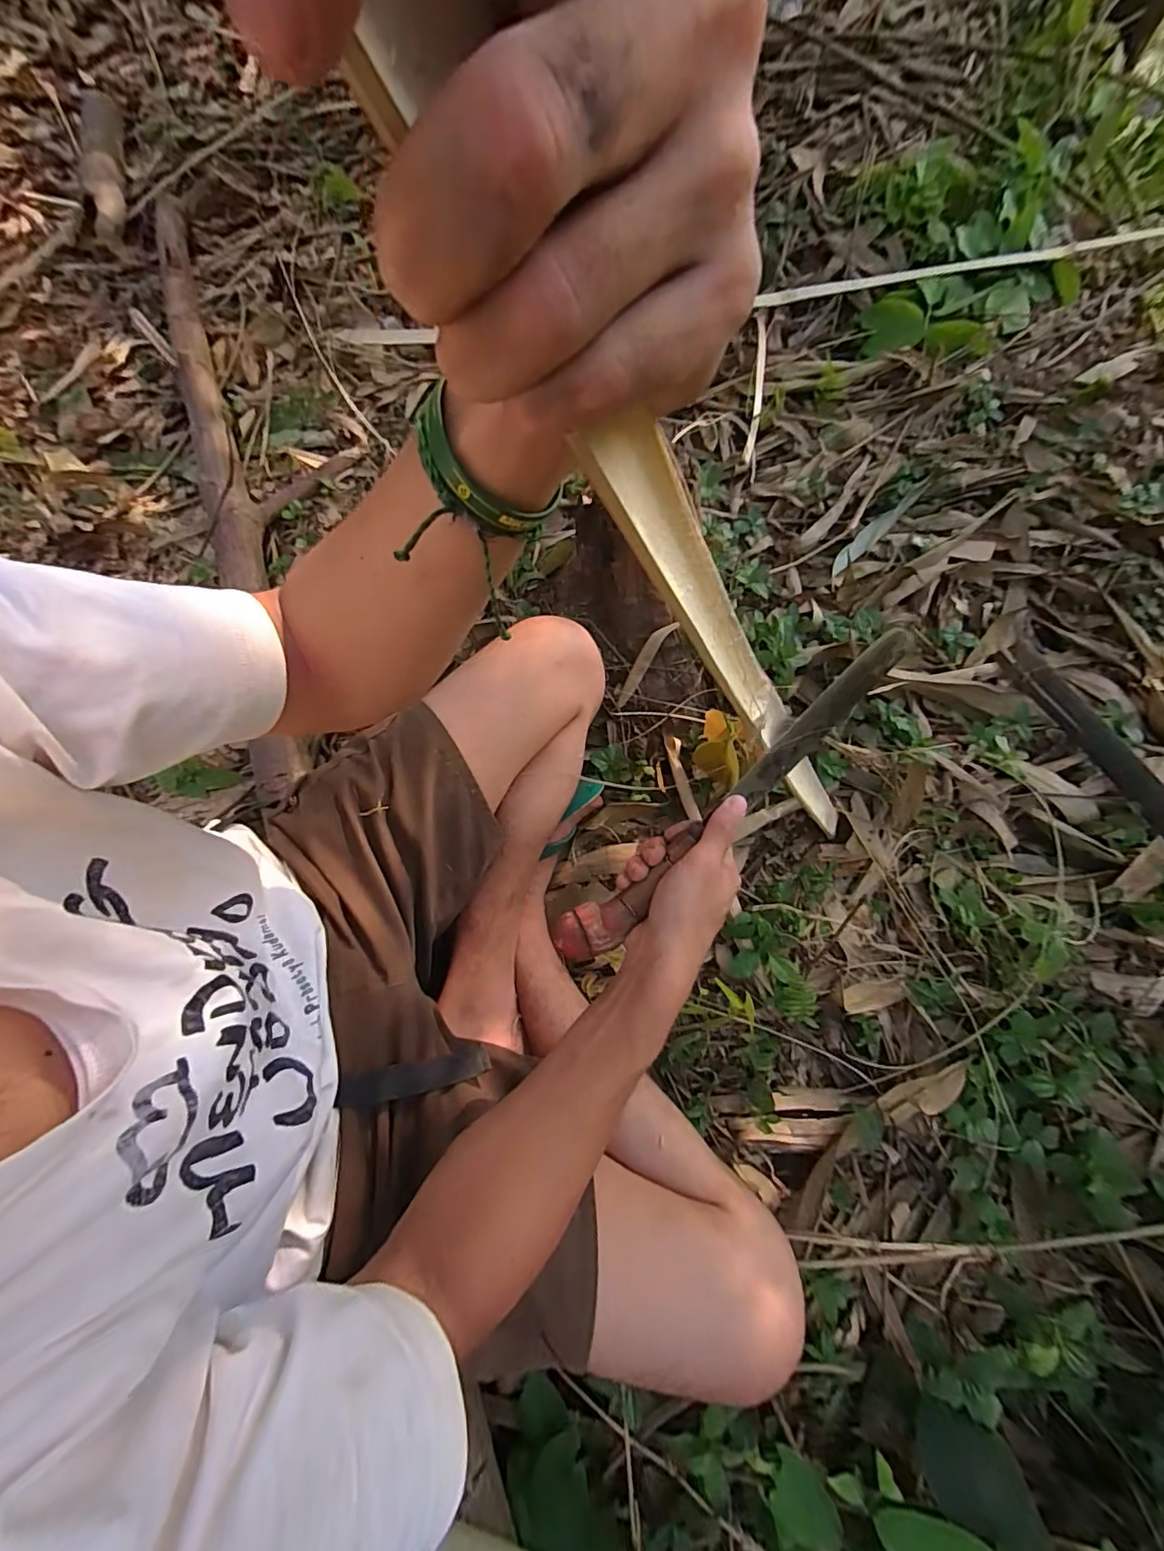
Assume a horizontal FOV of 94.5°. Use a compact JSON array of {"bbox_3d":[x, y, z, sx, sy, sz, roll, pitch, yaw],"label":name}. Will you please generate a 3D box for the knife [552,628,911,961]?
[{"bbox_3d":[0.118,0.013,0.397,0.344,0.032,0.036,-41,77,-6],"label":"knife"}]

